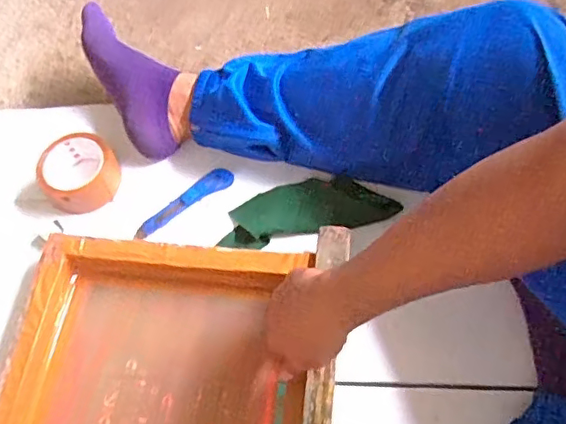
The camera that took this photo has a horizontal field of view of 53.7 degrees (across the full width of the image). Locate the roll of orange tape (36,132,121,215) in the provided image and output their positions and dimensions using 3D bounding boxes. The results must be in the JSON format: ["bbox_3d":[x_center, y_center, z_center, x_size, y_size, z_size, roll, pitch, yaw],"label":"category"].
[{"bbox_3d":[-0.274,-0.055,0.750,0.102,0.050,0.096,-1,64,3],"label":"roll of orange tape"}]

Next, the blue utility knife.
[{"bbox_3d":[-0.132,-0.014,0.740,0.144,0.010,0.032,-32,66,-11],"label":"blue utility knife"}]

